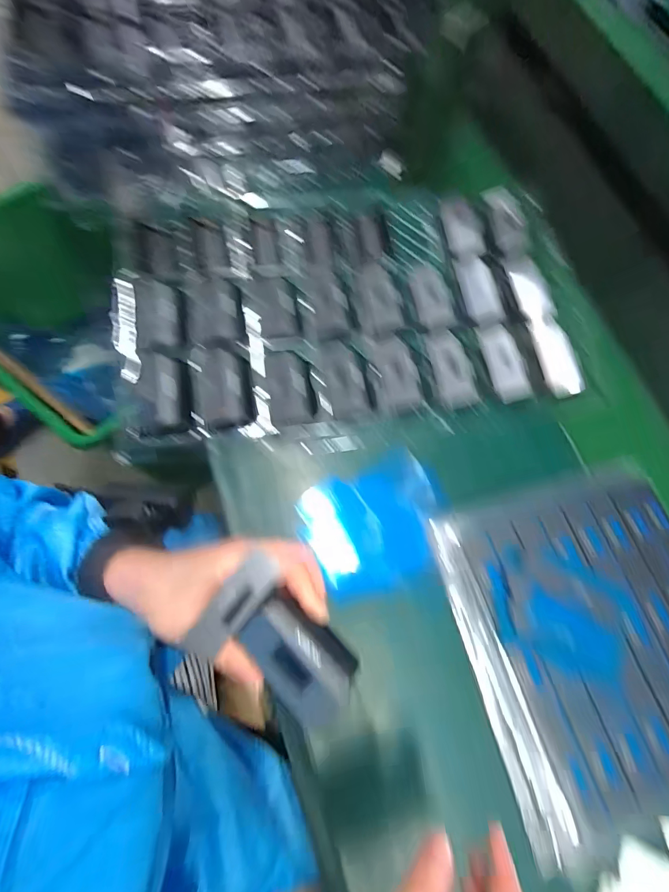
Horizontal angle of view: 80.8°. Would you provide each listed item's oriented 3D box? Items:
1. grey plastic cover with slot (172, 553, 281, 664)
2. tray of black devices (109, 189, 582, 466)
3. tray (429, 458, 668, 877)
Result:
[{"bbox_3d":[-0.062,0.099,0.243,0.025,0.004,0.066,39,75,9],"label":"grey plastic cover with slot"},{"bbox_3d":[0.016,-0.148,0.412,0.461,0.033,0.284,-7,71,-9],"label":"tray of black devices"},{"bbox_3d":[0.225,0.157,0.326,0.229,0.029,0.258,-13,72,-11],"label":"tray"}]

